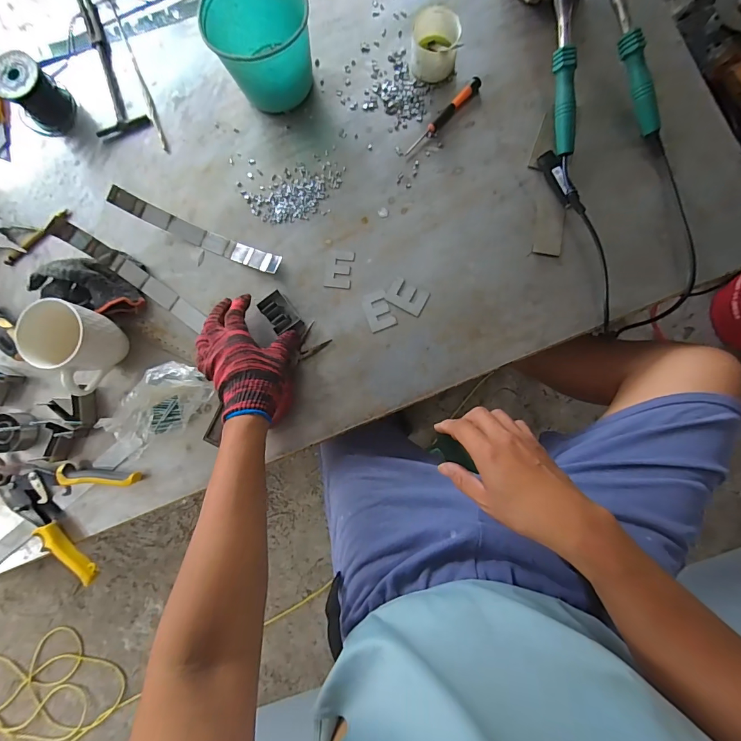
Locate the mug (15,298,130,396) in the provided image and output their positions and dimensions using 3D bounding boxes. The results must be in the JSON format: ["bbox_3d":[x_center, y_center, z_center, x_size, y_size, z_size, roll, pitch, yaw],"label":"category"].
[{"bbox_3d":[-0.382,-0.029,0.508,0.076,0.105,0.107,16,87,3],"label":"mug"}]

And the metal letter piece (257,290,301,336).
[{"bbox_3d":[-0.125,-0.079,0.537,0.037,0.023,0.052,-39,85,-1],"label":"metal letter piece"}]

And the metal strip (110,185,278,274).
[{"bbox_3d":[-0.242,-0.193,0.546,0.249,0.040,0.026,23,87,4],"label":"metal strip"}]

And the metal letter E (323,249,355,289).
[{"bbox_3d":[-0.045,-0.144,0.550,0.038,0.004,0.054,6,86,3],"label":"metal letter E"}]

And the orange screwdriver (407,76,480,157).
[{"bbox_3d":[0.104,-0.359,0.550,0.015,0.014,0.140,44,89,5],"label":"orange screwdriver"}]

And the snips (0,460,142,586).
[{"bbox_3d":[-0.442,0.199,0.529,0.228,0.036,0.142,8,86,3],"label":"snips"}]

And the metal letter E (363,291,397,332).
[{"bbox_3d":[0.011,-0.083,0.539,0.036,0.004,0.053,-20,85,1],"label":"metal letter E"}]

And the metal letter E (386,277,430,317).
[{"bbox_3d":[0.052,-0.102,0.539,0.052,0.004,0.037,30,88,4],"label":"metal letter E"}]

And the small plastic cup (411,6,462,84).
[{"bbox_3d":[0.090,-0.450,0.544,0.063,0.054,0.069,0,86,2],"label":"small plastic cup"}]

